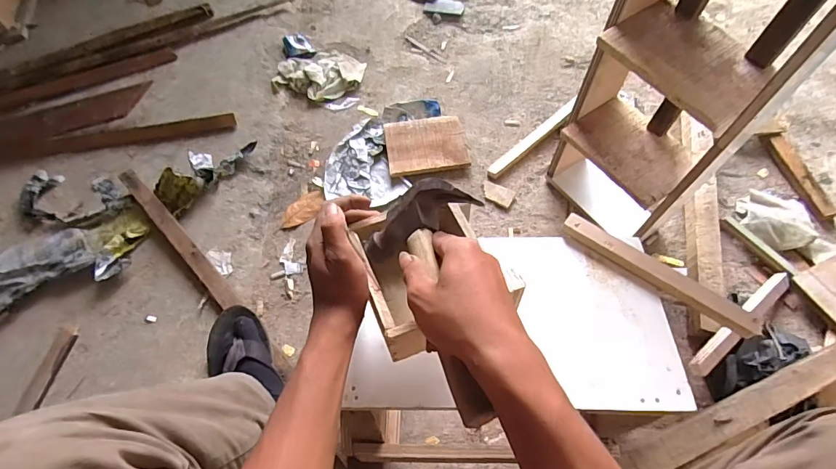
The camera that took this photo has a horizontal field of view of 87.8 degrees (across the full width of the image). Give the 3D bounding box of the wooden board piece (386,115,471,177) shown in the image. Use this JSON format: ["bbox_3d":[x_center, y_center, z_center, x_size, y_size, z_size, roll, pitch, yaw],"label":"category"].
[{"bbox_3d":[0.018,-0.207,0.992,0.178,0.012,0.147,-9,65,-4],"label":"wooden board piece"}]

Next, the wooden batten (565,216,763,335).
[{"bbox_3d":[0.298,0.046,0.546,0.242,0.021,0.030,36,68,20],"label":"wooden batten"}]

